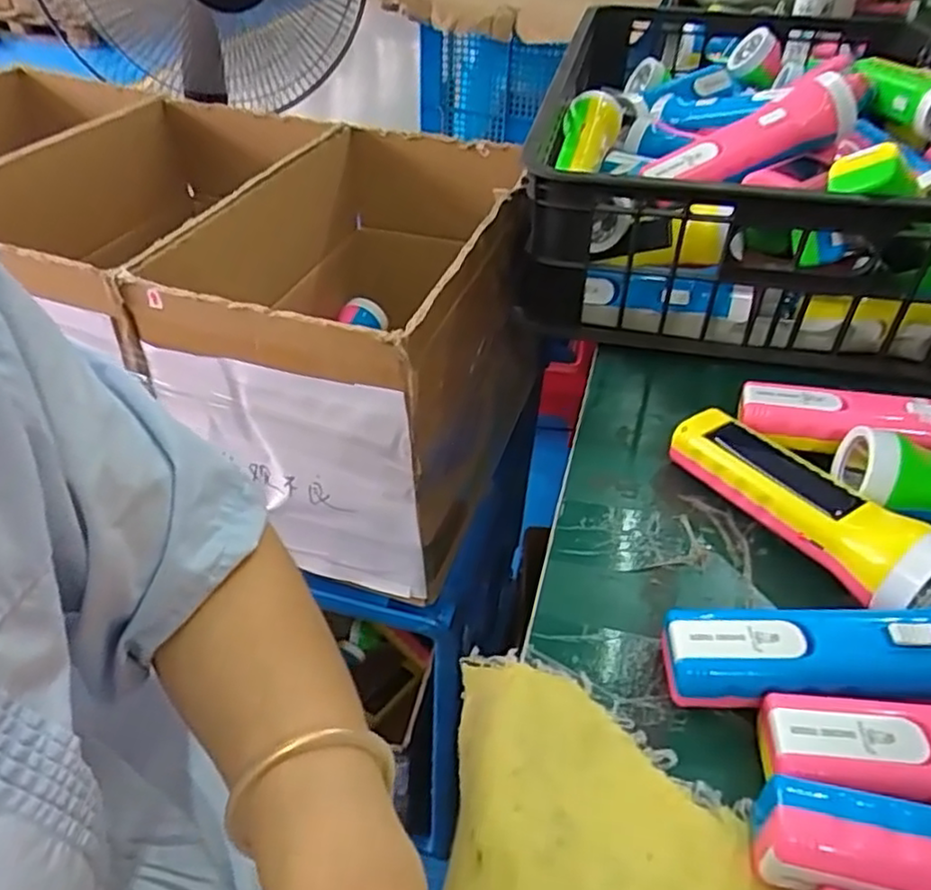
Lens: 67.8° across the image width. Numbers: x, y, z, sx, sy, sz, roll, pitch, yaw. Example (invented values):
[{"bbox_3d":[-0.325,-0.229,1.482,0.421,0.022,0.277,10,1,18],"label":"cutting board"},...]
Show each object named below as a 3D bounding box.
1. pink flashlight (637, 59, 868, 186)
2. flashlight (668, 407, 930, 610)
[{"bbox_3d":[0.228,-0.241,0.542,0.161,0.049,0.040,-21,40,11],"label":"pink flashlight"},{"bbox_3d":[0.188,0.032,0.394,0.047,0.049,0.161,-24,46,-22],"label":"flashlight"}]

